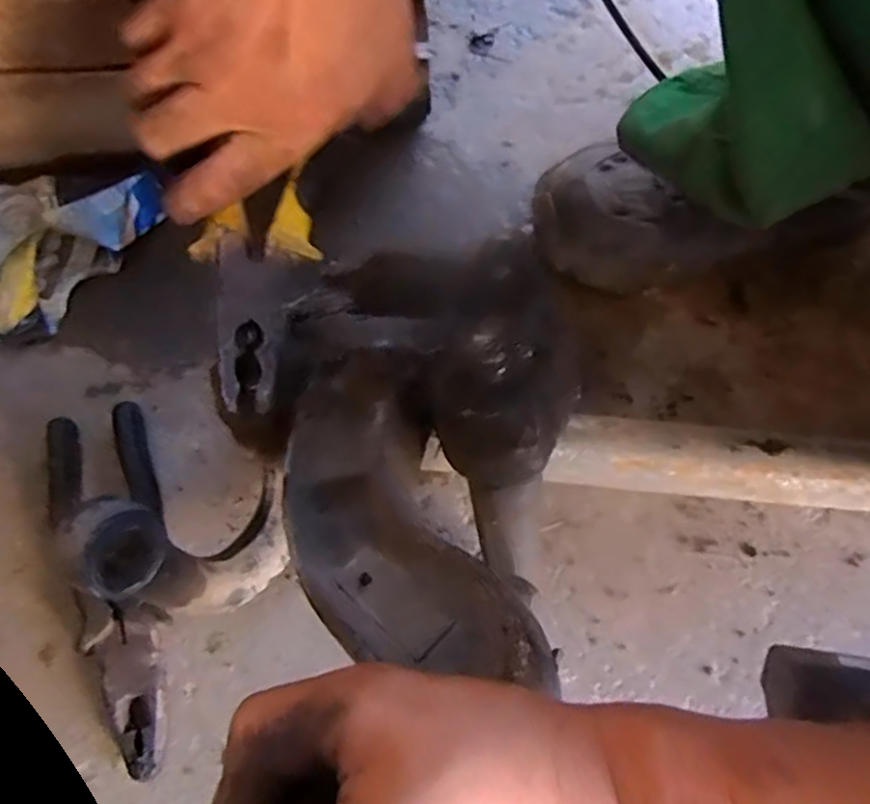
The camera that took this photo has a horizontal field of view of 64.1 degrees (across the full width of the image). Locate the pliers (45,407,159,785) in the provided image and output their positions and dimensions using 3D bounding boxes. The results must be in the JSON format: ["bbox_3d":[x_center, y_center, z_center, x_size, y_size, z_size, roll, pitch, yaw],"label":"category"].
[{"bbox_3d":[-0.175,0.096,0.374,0.049,0.025,0.194,-12,70,-7],"label":"pliers"}]

